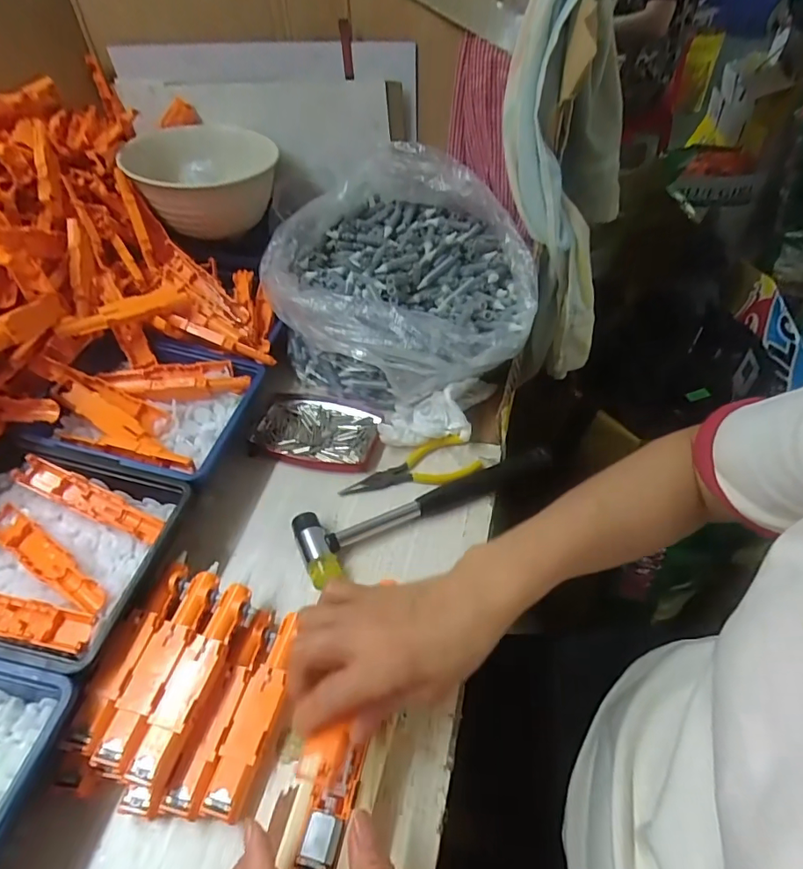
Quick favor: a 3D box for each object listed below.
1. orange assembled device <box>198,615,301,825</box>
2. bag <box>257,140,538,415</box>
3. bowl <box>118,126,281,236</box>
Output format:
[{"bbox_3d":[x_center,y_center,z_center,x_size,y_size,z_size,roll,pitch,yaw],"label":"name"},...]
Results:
[{"bbox_3d":[-0.089,0.177,0.322,0.026,0.020,0.115,12,49,11],"label":"orange assembled device"},{"bbox_3d":[0.003,-0.160,0.529,0.272,0.154,0.244,14,50,13],"label":"bag"},{"bbox_3d":[-0.230,-0.305,0.595,0.153,0.078,0.145,-1,48,1],"label":"bowl"}]

